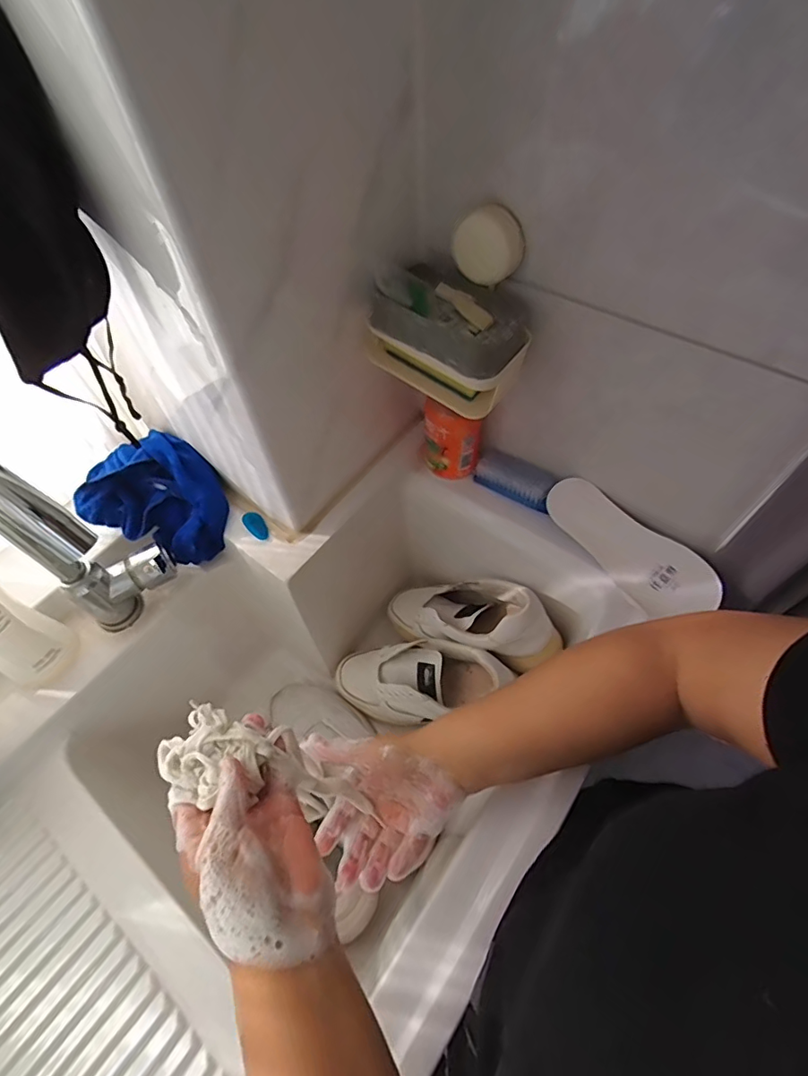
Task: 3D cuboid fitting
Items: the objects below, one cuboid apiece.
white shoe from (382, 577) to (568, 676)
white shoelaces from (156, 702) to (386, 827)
[{"bbox_3d":[0.076,0.097,0.608,0.221,0.089,0.087,6,51,44],"label":"white shoe"},{"bbox_3d":[-0.093,0.174,0.368,0.154,0.064,0.062,29,54,-26],"label":"white shoelaces"}]

